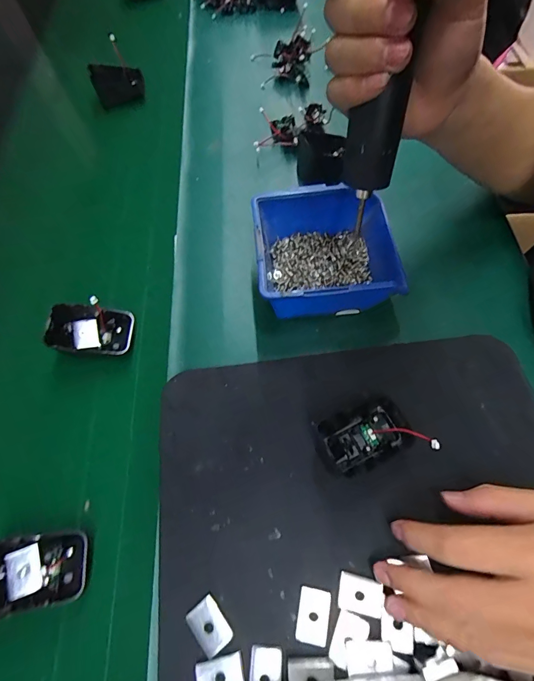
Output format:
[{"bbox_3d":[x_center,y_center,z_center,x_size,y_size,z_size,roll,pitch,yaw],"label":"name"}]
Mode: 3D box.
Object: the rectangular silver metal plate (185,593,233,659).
[{"bbox_3d":[-0.037,0.184,0.234,0.020,0.004,0.029,-37,68,-14],"label":"rectangular silver metal plate"}]

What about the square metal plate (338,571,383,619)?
[{"bbox_3d":[0.062,0.167,0.239,0.028,0.004,0.020,8,65,7],"label":"square metal plate"}]

